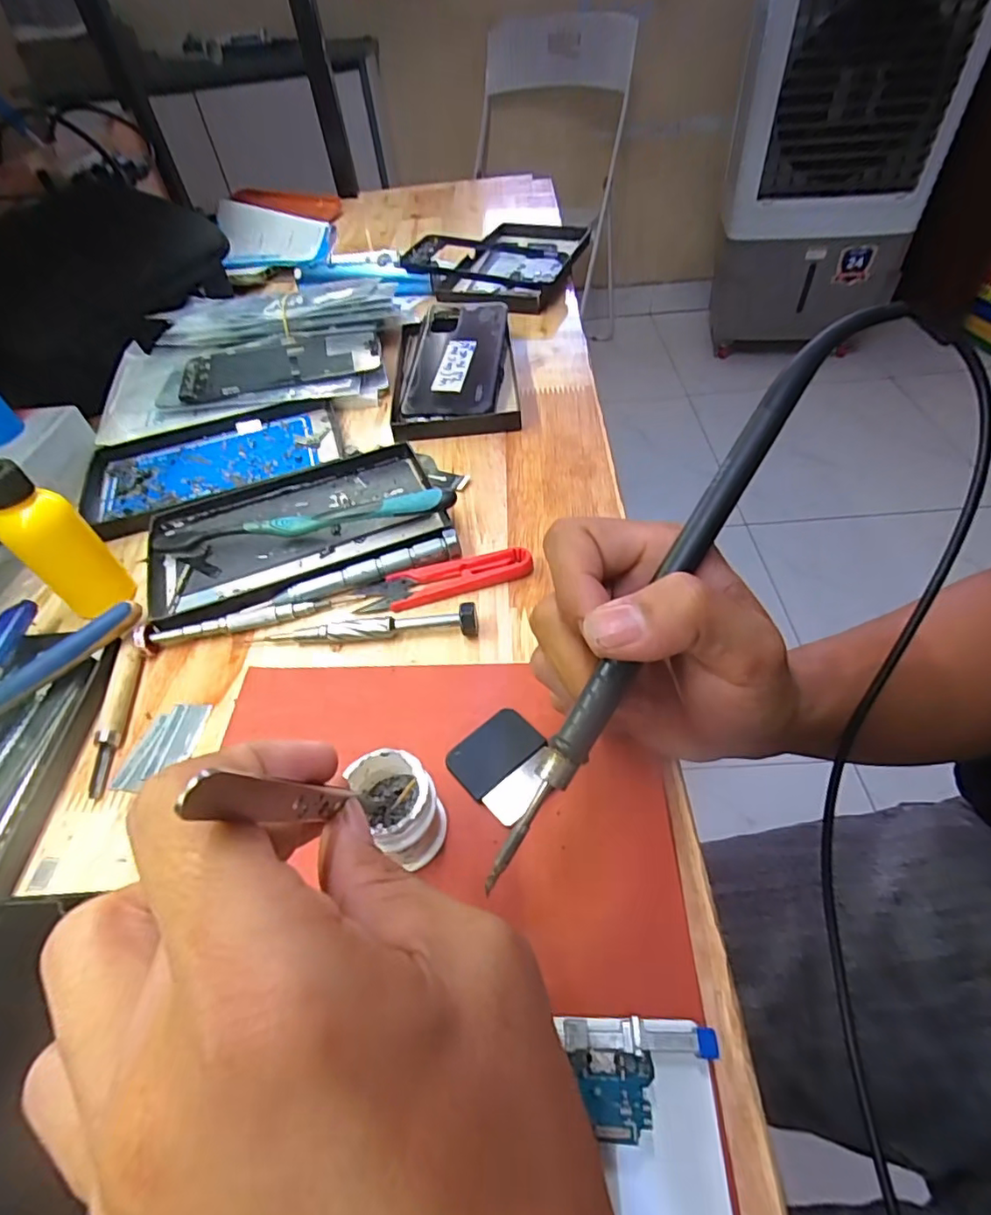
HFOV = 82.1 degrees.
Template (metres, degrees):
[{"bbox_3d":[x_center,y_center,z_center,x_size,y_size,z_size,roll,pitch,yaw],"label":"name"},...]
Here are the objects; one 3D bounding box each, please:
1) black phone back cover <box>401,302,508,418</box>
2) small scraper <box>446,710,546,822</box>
[{"bbox_3d":[-0.031,-0.210,0.477,0.074,0.010,0.160,1,57,7],"label":"black phone back cover"},{"bbox_3d":[0.004,0.066,0.245,0.039,0.004,0.040,-39,56,-24],"label":"small scraper"}]

